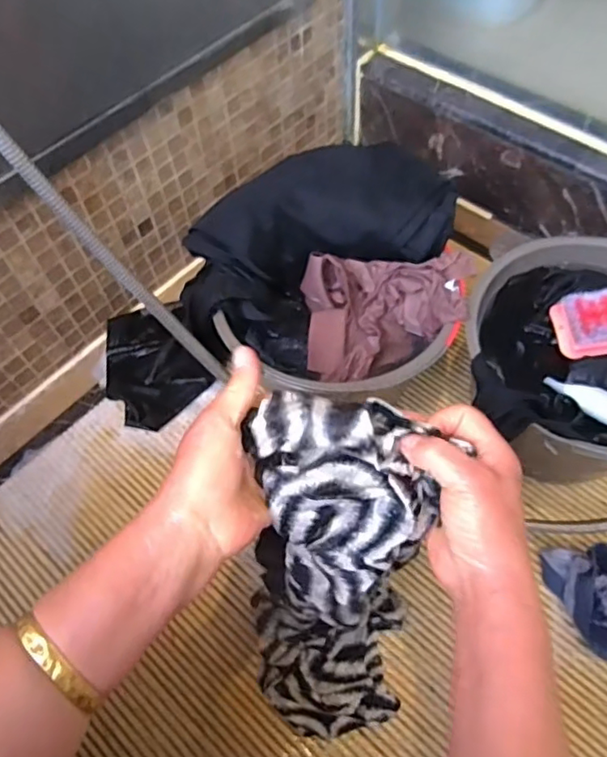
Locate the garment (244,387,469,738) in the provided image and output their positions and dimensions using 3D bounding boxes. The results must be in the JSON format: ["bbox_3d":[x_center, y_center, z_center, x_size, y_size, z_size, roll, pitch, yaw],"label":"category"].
[{"bbox_3d":[0.024,0.168,0.480,0.127,0.375,0.109,6,44,7],"label":"garment"}]

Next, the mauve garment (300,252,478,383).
[{"bbox_3d":[0.090,-0.069,0.665,0.188,0.076,0.146,3,59,4],"label":"mauve garment"}]

